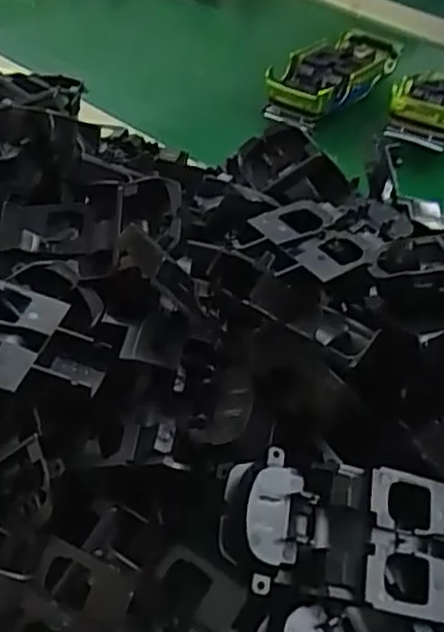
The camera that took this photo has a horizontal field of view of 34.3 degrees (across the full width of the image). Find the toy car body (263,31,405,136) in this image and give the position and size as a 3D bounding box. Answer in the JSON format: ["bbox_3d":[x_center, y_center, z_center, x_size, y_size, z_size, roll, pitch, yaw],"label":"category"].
[{"bbox_3d":[0.081,-0.179,0.531,0.050,0.026,0.135,31,52,27],"label":"toy car body"}]

